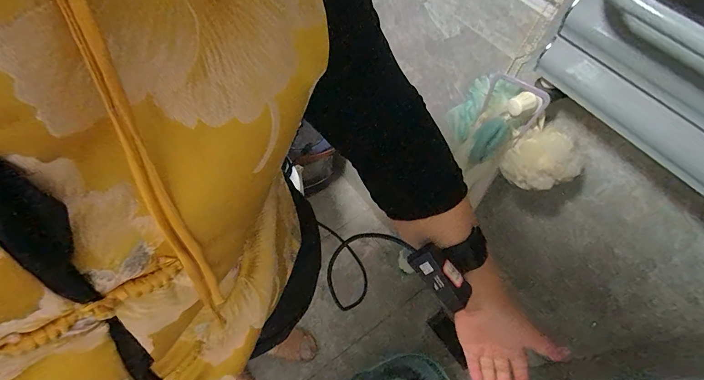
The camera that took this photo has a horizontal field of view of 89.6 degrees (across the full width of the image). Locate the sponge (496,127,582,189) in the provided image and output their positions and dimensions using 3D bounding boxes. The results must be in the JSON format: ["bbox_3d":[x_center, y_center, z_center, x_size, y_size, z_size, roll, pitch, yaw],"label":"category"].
[{"bbox_3d":[0.333,-0.050,0.618,0.084,0.084,0.107,-36,67,-23],"label":"sponge"}]

